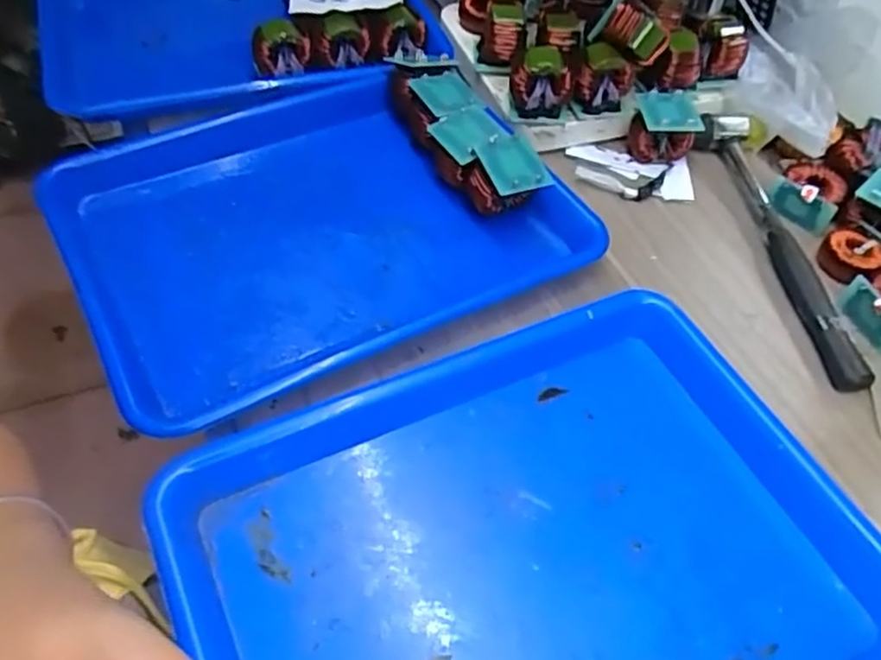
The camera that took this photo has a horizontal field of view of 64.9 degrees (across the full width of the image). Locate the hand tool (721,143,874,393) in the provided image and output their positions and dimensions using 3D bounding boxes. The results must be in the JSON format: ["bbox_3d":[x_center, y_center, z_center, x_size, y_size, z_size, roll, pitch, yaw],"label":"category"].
[{"bbox_3d":[0.253,-0.058,0.510,0.022,0.019,0.235,-2,53,-6],"label":"hand tool"}]

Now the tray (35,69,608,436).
[{"bbox_3d":[-0.086,-0.077,0.484,0.328,0.043,0.258,-25,58,-22],"label":"tray"}]

